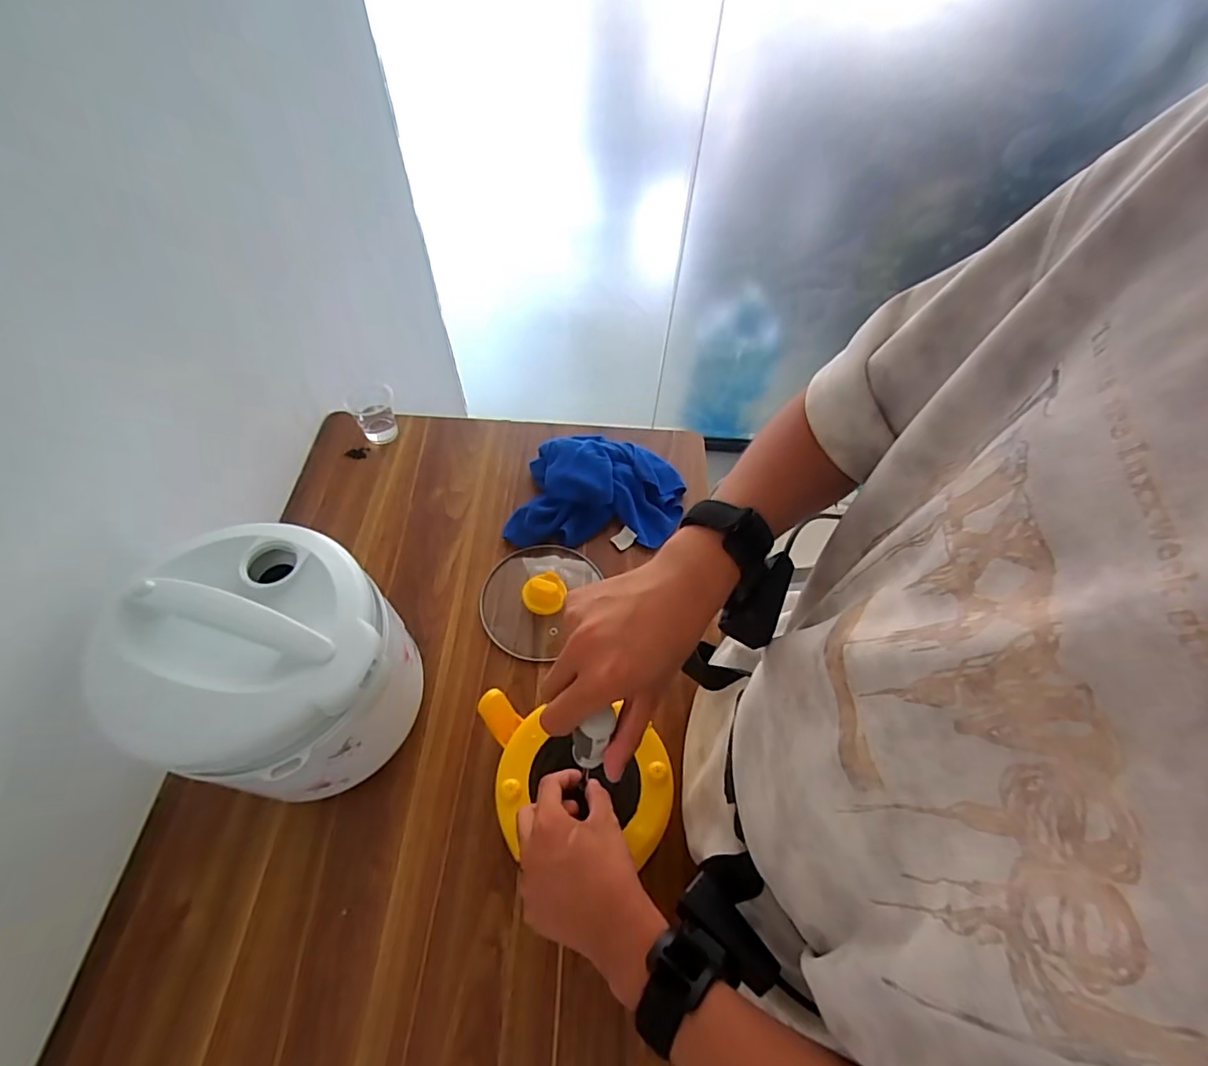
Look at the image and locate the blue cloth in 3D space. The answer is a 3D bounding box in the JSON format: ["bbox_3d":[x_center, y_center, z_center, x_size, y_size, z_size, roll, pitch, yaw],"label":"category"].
[{"bbox_3d":[-0.009,-0.062,0.765,0.247,0.068,0.170,1,57,-2],"label":"blue cloth"}]

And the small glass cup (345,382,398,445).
[{"bbox_3d":[-0.359,-0.187,0.827,0.065,0.075,0.060,-24,61,-17],"label":"small glass cup"}]

